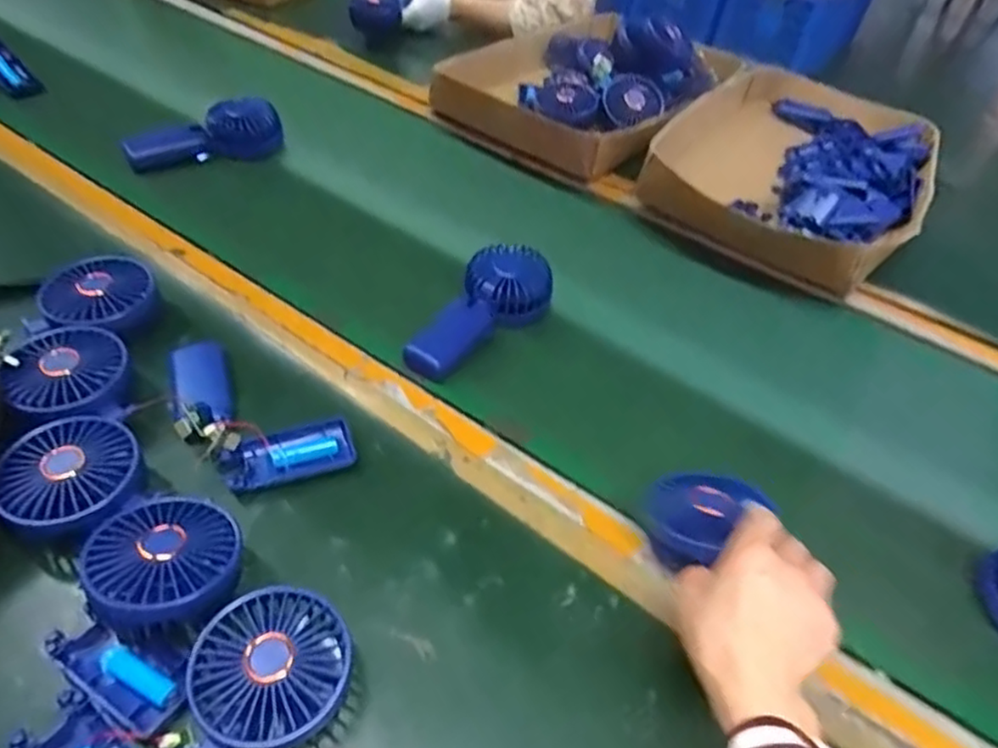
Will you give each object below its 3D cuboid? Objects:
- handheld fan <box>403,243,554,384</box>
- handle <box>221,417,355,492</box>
[{"bbox_3d":[-0.014,-0.061,0.619,0.080,0.037,0.183,28,47,18],"label":"handheld fan"},{"bbox_3d":[-0.158,0.065,0.499,0.094,0.020,0.040,-11,48,-21],"label":"handle"}]

